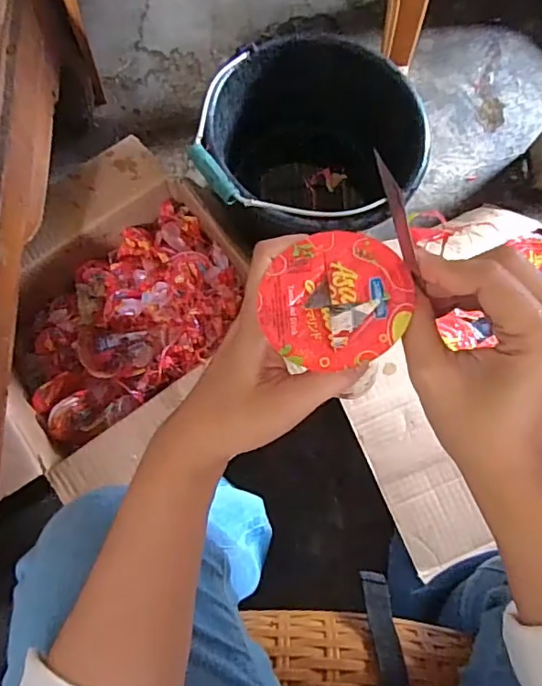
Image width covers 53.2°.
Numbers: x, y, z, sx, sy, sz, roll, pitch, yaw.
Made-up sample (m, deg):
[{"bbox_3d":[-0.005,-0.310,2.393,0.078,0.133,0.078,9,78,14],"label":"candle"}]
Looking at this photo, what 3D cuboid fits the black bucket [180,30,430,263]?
[{"bbox_3d":[0.054,-0.249,0.711,0.261,0.212,0.274,0,76,0],"label":"black bucket"}]

